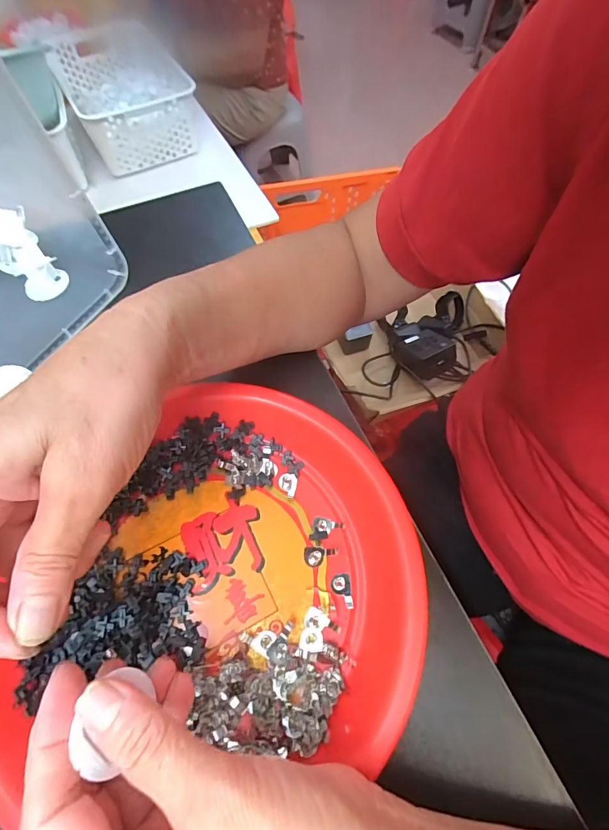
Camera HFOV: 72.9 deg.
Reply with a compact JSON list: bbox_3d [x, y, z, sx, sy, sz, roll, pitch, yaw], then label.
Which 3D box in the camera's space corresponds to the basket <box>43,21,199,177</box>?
[{"bbox_3d":[-0.358,-0.629,0.818,0.217,0.099,0.306,-25,66,-13],"label":"basket"}]

